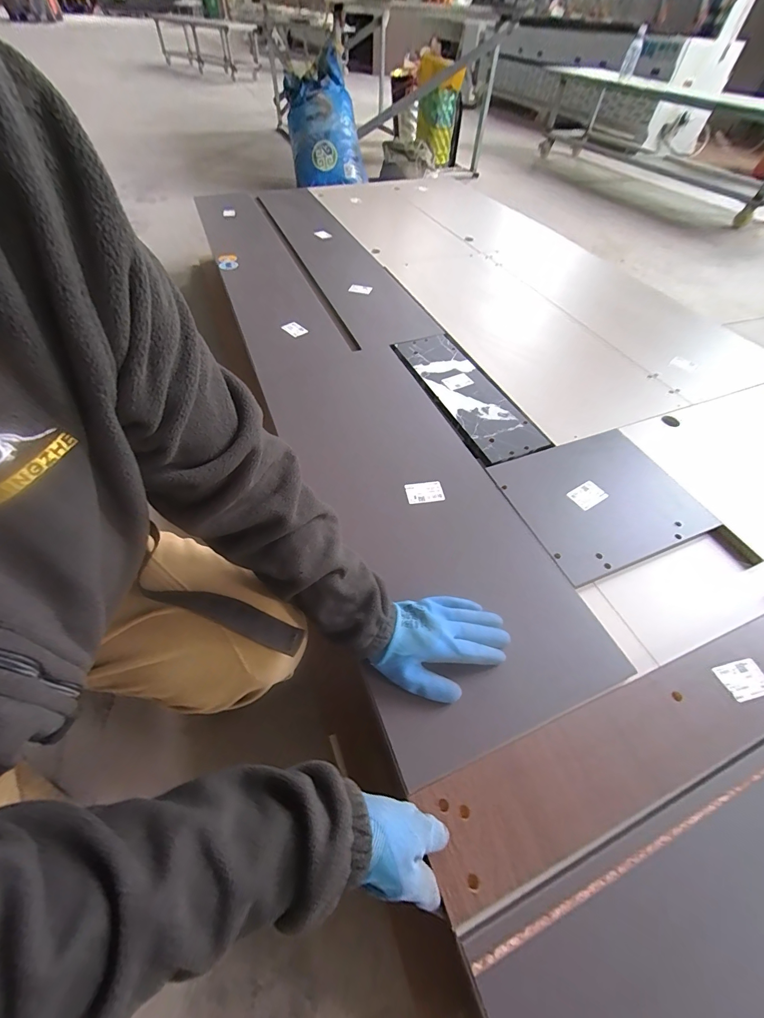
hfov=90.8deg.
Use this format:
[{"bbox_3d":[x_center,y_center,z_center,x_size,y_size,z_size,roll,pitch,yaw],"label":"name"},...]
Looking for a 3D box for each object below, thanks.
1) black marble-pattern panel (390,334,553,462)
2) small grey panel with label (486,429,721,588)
[{"bbox_3d":[0.172,-0.249,0.788,0.133,0.011,0.394,-16,53,-15],"label":"black marble-pattern panel"},{"bbox_3d":[0.370,-0.026,0.639,0.312,0.017,0.237,-17,57,-16],"label":"small grey panel with label"}]

